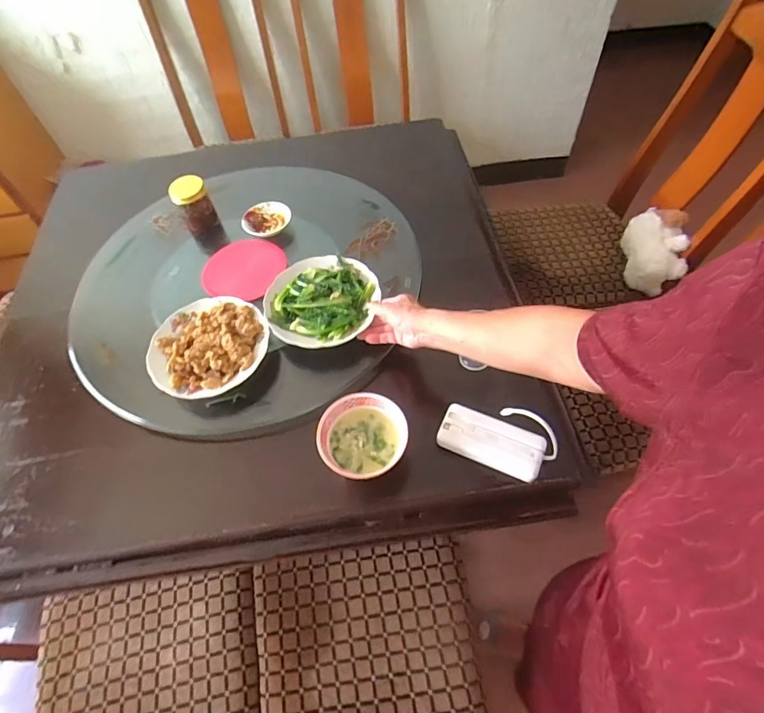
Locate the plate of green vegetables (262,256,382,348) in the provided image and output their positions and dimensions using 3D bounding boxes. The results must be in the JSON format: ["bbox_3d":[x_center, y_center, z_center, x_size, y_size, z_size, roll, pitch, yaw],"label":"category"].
[{"bbox_3d":[-0.112,-0.104,0.811,0.198,0.037,0.203,0,60,-1],"label":"plate of green vegetables"}]

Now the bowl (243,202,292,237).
[{"bbox_3d":[-0.245,-0.291,0.963,0.100,0.029,0.094,3,60,1],"label":"bowl"}]

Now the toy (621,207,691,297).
[{"bbox_3d":[0.719,-0.287,1.206,0.122,0.144,0.197,8,60,4],"label":"toy"}]

